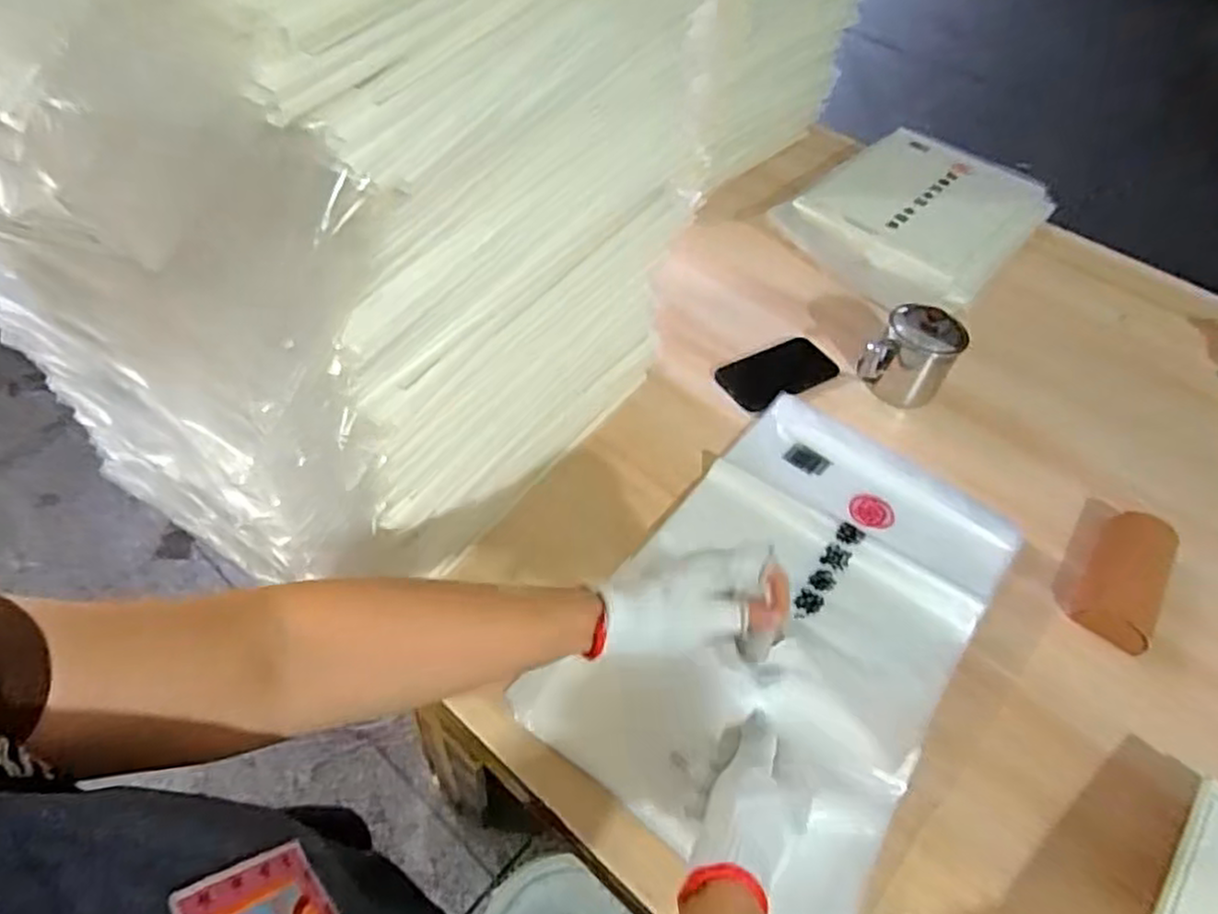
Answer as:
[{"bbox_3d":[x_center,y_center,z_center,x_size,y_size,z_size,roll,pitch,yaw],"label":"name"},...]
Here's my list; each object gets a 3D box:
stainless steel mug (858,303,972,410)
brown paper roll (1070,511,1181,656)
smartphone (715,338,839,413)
[{"bbox_3d":[0.356,-0.120,0.853,0.080,0.090,0.088,-33,60,-29],"label":"stainless steel mug"},{"bbox_3d":[0.506,0.113,0.711,0.067,0.038,0.163,29,53,18],"label":"brown paper roll"},{"bbox_3d":[0.204,-0.107,0.888,0.152,0.006,0.085,-23,56,-24],"label":"smartphone"}]

